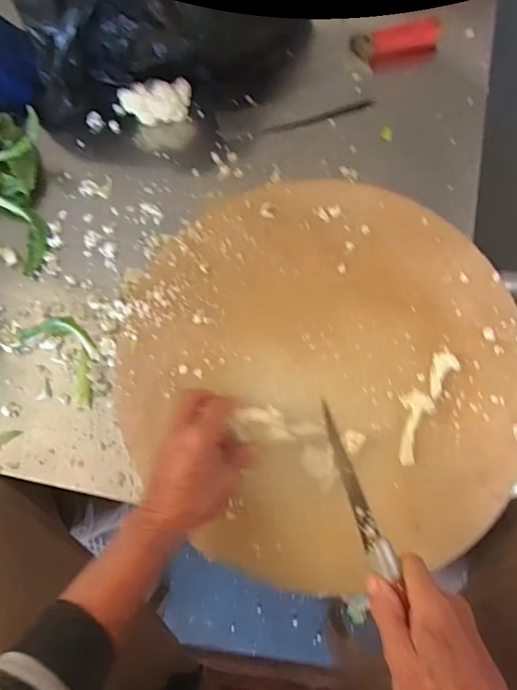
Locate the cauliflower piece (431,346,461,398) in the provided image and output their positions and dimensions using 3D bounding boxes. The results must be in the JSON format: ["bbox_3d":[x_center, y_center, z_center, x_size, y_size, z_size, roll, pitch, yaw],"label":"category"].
[{"bbox_3d":[0.183,0.026,0.465,0.028,0.013,0.049,41,78,10],"label":"cauliflower piece"}]

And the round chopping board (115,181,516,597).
[{"bbox_3d":[0.065,0.016,0.469,0.395,0.017,0.396,0,75,0],"label":"round chopping board"}]

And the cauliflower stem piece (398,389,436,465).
[{"bbox_3d":[0.155,0.081,0.453,0.031,0.011,0.073,5,75,1],"label":"cauliflower stem piece"}]

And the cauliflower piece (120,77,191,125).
[{"bbox_3d":[-0.122,-0.294,0.559,0.083,0.048,0.031,-12,75,-3],"label":"cauliflower piece"}]

